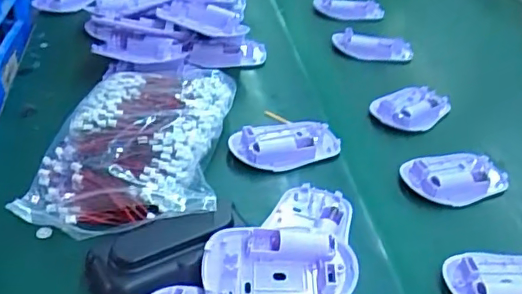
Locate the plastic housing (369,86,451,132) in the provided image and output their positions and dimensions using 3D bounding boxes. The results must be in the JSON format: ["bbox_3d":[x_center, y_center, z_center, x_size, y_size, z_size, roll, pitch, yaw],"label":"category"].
[{"bbox_3d":[0.154,-0.041,0.564,0.055,0.021,0.088,32,45,31],"label":"plastic housing"}]

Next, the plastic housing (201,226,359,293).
[{"bbox_3d":[0.012,0.080,0.358,0.095,0.020,0.055,4,66,0],"label":"plastic housing"}]

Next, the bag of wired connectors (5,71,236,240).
[{"bbox_3d":[-0.100,-0.004,0.450,0.136,0.049,0.172,4,37,0],"label":"bag of wired connectors"}]

